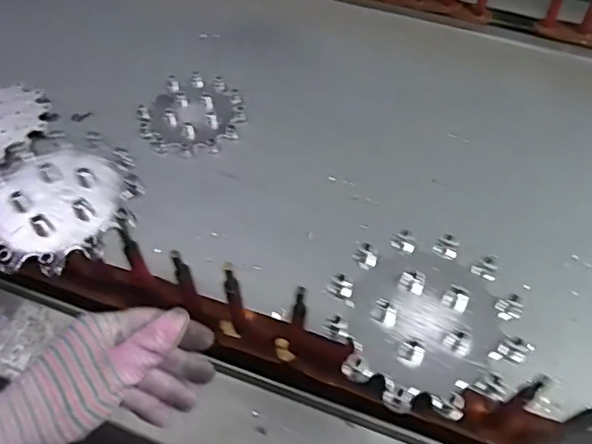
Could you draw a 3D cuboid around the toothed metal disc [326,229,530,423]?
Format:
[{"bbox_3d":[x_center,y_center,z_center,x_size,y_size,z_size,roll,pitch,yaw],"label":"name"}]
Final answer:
[{"bbox_3d":[0.099,0.074,0.445,0.139,0.020,0.138,0,55,0],"label":"toothed metal disc"}]

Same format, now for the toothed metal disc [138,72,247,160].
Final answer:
[{"bbox_3d":[-0.146,-0.153,0.813,0.140,0.013,0.138,-14,56,-9],"label":"toothed metal disc"}]

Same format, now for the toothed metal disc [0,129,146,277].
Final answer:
[{"bbox_3d":[-0.215,-0.021,0.512,0.148,0.022,0.138,0,55,0],"label":"toothed metal disc"}]

